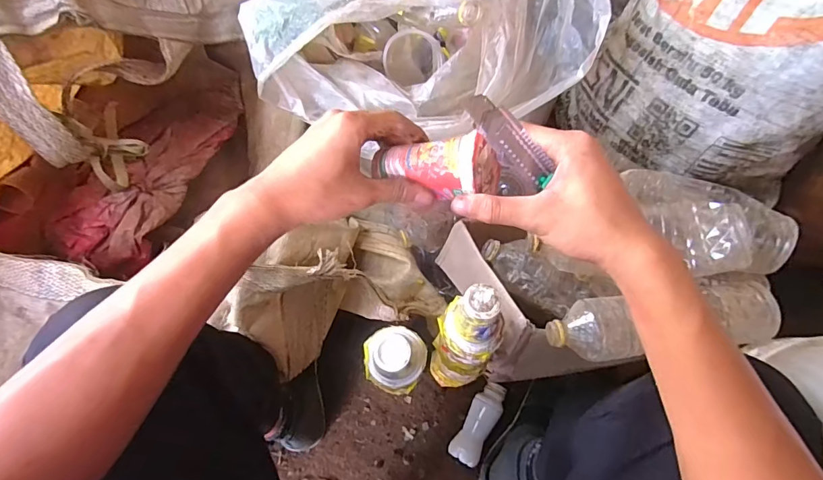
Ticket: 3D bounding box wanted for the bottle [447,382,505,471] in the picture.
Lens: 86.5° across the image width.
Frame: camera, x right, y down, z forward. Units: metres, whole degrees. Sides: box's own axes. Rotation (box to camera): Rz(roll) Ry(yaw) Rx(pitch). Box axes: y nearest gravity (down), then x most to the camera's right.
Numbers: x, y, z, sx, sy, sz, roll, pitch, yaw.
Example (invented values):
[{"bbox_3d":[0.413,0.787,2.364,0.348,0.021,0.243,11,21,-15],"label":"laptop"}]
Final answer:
[{"bbox_3d":[0.119,0.314,0.756,0.051,0.045,0.137,30,75,10],"label":"bottle"}]

